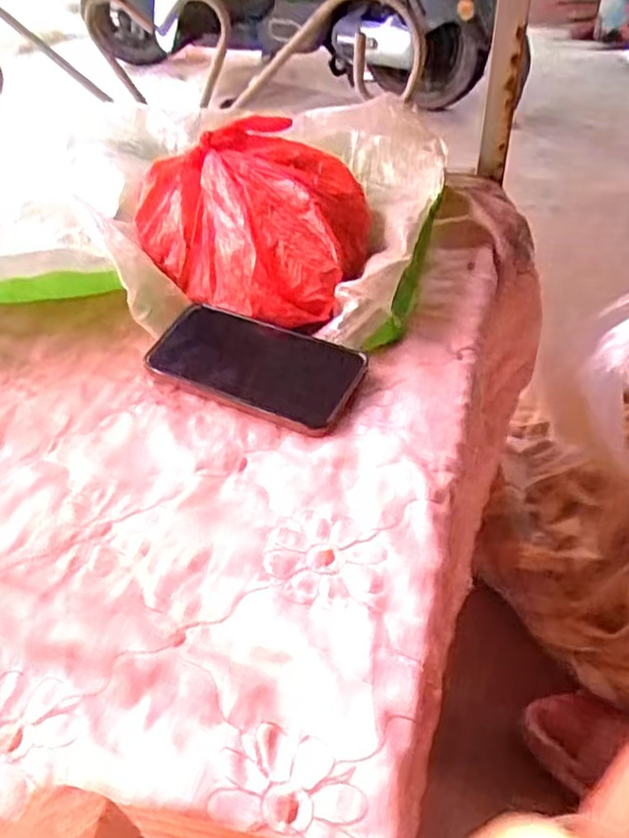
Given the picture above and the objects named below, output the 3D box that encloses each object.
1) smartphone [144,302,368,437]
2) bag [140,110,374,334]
[{"bbox_3d":[-0.046,-0.043,0.507,0.160,0.008,0.079,21,59,20],"label":"smartphone"},{"bbox_3d":[-0.040,-0.180,0.599,0.230,0.098,0.199,26,52,29],"label":"bag"}]

